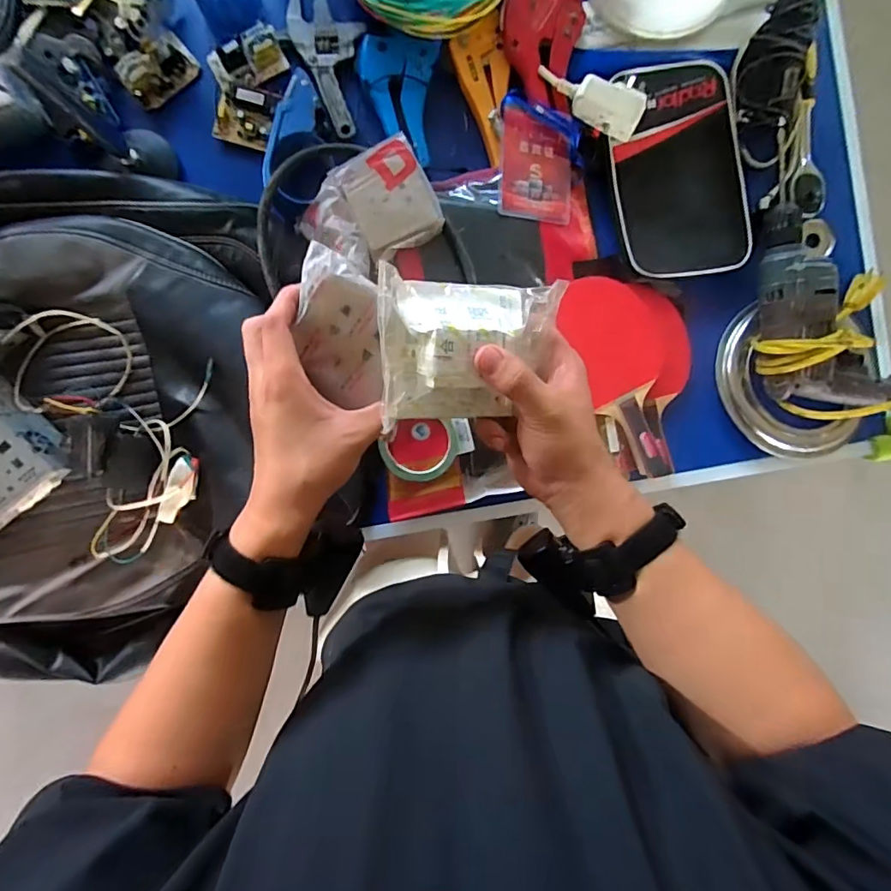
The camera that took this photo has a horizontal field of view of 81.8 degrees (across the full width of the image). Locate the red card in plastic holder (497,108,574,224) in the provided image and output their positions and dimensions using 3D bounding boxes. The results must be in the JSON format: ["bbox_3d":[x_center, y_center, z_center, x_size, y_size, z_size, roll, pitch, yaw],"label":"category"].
[{"bbox_3d":[0.112,-0.338,0.626,0.093,0.005,0.125,2,91,-15],"label":"red card in plastic holder"}]

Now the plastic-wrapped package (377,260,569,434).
[{"bbox_3d":[0.018,-0.062,0.335,0.118,0.048,0.089,0,91,-3],"label":"plastic-wrapped package"}]

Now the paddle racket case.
[{"bbox_3d":[0.293,-0.347,0.651,0.165,0.026,0.258,-9,91,-3],"label":"paddle racket case"}]

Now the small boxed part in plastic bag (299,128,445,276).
[{"bbox_3d":[-0.084,-0.268,0.594,0.148,0.036,0.113,-34,92,-2],"label":"small boxed part in plastic bag"}]

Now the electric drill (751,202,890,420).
[{"bbox_3d":[0.476,-0.159,0.621,0.185,0.072,0.253,0,91,-3],"label":"electric drill"}]

